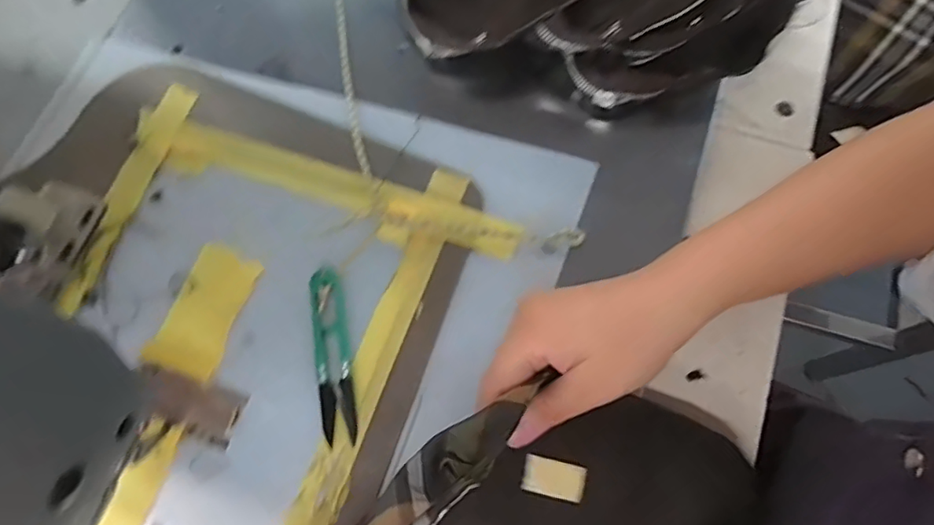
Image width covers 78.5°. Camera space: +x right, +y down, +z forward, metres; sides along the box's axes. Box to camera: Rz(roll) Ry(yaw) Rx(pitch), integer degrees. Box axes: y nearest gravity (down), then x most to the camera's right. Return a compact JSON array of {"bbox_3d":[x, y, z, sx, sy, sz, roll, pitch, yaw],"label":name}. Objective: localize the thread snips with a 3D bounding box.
[{"bbox_3d":[-0.081,0.053,0.341,0.022,0.013,0.103,-10,70,0],"label":"thread snips"}]

